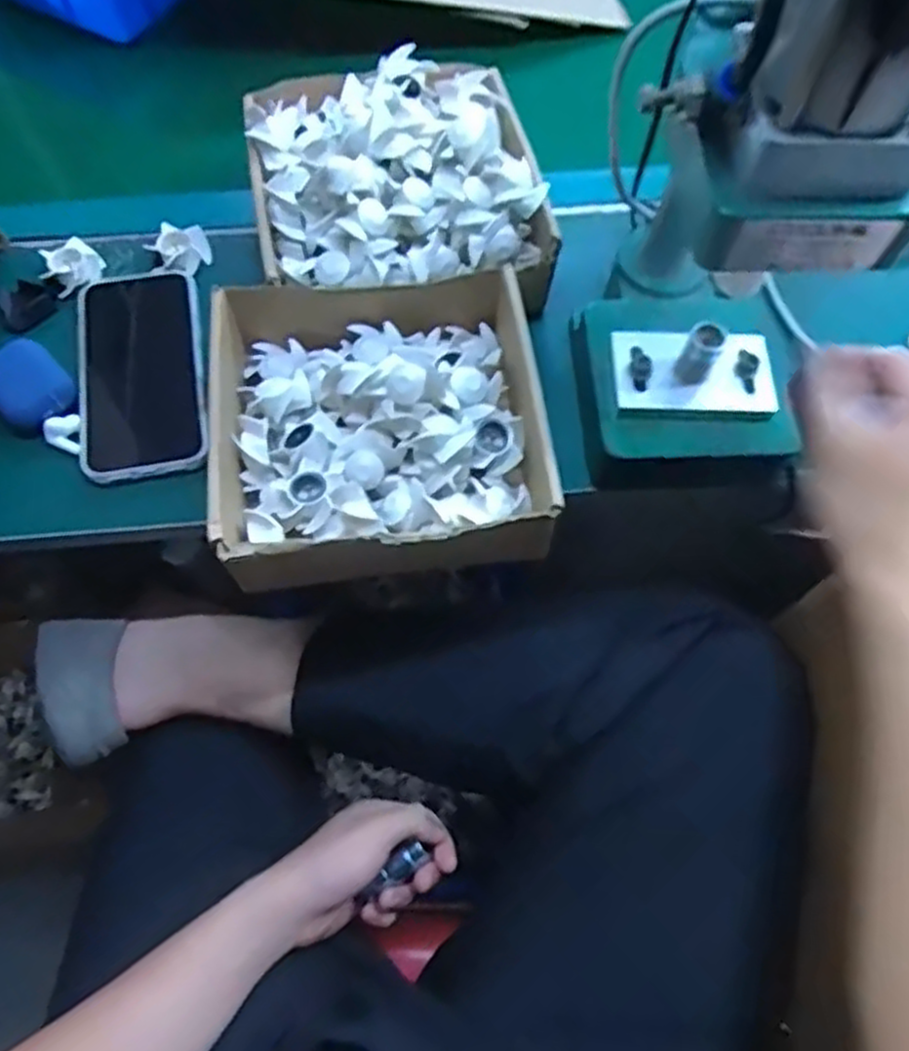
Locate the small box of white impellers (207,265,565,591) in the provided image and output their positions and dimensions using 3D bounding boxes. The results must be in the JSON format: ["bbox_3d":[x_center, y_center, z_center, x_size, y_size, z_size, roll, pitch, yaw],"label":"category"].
[{"bbox_3d":[-0.045,-0.068,0.487,0.199,0.060,0.211,-8,64,-5],"label":"small box of white impellers"}]

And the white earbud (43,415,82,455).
[{"bbox_3d":[-0.259,-0.061,0.510,0.021,0.014,0.023,-5,64,-3],"label":"white earbud"}]

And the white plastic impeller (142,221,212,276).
[{"bbox_3d":[-0.206,-0.206,0.577,0.045,0.018,0.039,-12,64,-7],"label":"white plastic impeller"}]

